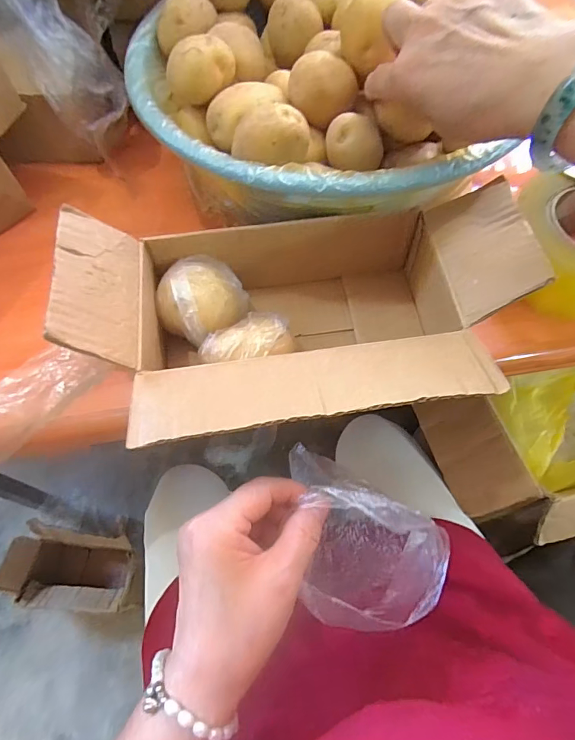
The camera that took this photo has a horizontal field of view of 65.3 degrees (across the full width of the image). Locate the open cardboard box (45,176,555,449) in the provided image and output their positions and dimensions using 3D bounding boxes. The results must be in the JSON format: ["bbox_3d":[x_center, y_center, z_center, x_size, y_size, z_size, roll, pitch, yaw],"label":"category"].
[{"bbox_3d":[0.013,-0.035,0.306,0.285,0.104,0.167,-9,63,-2],"label":"open cardboard box"}]

